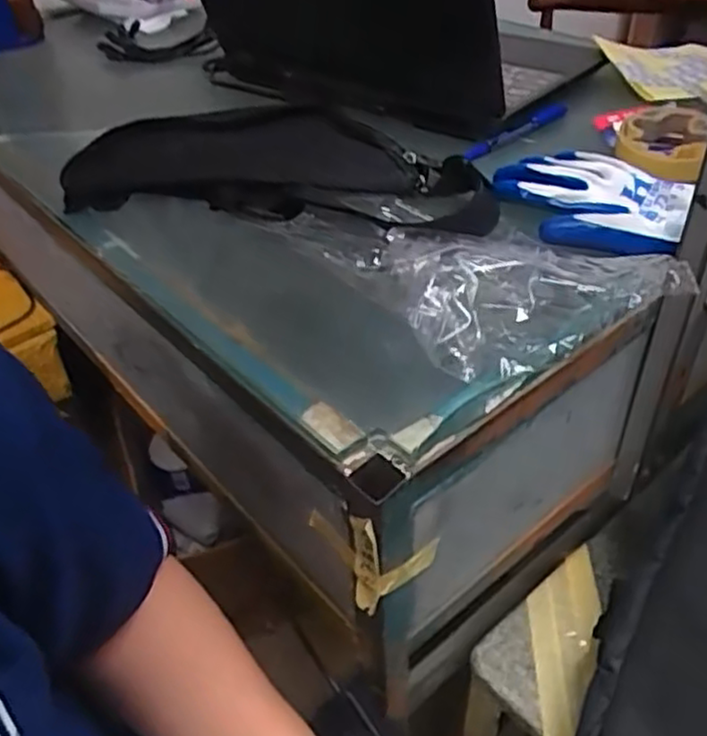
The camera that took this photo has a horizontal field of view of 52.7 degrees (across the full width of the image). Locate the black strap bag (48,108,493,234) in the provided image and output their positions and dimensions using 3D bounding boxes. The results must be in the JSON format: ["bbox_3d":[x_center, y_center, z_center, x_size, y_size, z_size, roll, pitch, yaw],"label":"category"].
[{"bbox_3d":[-0.056,-0.157,0.560,0.336,0.043,0.129,10,42,17],"label":"black strap bag"}]

